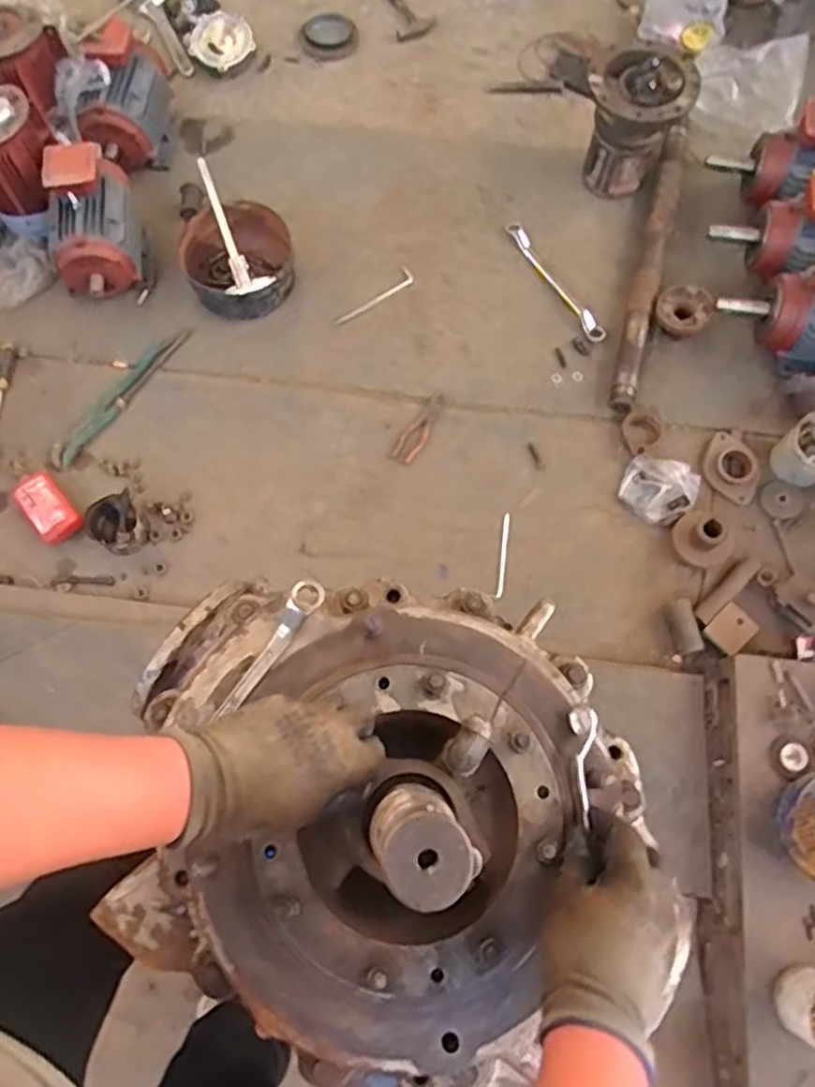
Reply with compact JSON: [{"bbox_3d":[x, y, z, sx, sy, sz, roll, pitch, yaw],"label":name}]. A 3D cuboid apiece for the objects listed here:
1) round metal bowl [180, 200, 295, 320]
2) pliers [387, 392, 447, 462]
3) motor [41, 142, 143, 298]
[{"bbox_3d":[-0.373,-0.639,1.613,0.248,0.094,0.270,0,71,1],"label":"round metal bowl"},{"bbox_3d":[0.034,-0.248,1.528,0.054,0.013,0.188,32,75,11],"label":"pliers"},{"bbox_3d":[-0.694,-0.706,1.552,0.177,0.199,0.290,-9,72,-2],"label":"motor"}]

